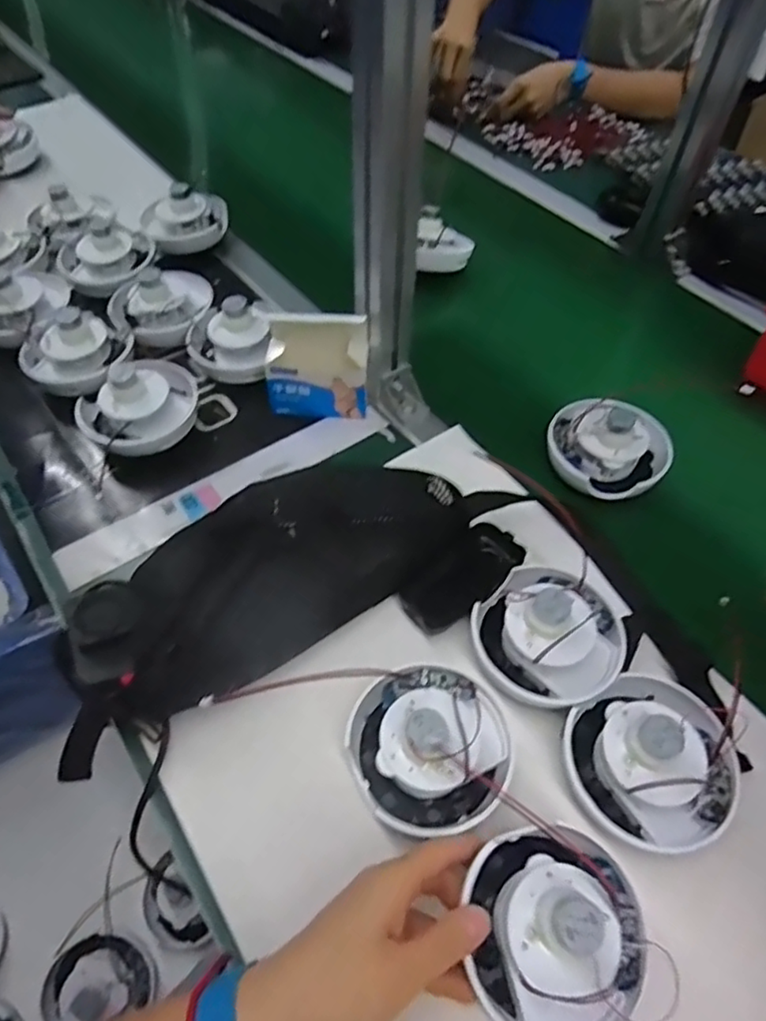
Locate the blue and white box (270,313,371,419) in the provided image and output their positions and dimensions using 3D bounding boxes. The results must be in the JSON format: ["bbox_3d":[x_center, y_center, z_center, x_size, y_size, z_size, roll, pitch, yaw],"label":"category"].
[{"bbox_3d":[-0.064,-0.141,0.609,0.097,0.092,0.037,6,54,3],"label":"blue and white box"}]

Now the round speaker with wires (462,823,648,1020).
[{"bbox_3d":[0.099,0.232,0.344,0.097,0.054,0.105,1,53,-1],"label":"round speaker with wires"}]

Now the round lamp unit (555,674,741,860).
[{"bbox_3d":[0.174,0.158,0.399,0.103,0.062,0.099,1,53,-1],"label":"round lamp unit"}]

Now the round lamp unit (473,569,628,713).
[{"bbox_3d":[0.124,0.085,0.456,0.102,0.060,0.108,1,53,-1],"label":"round lamp unit"}]

